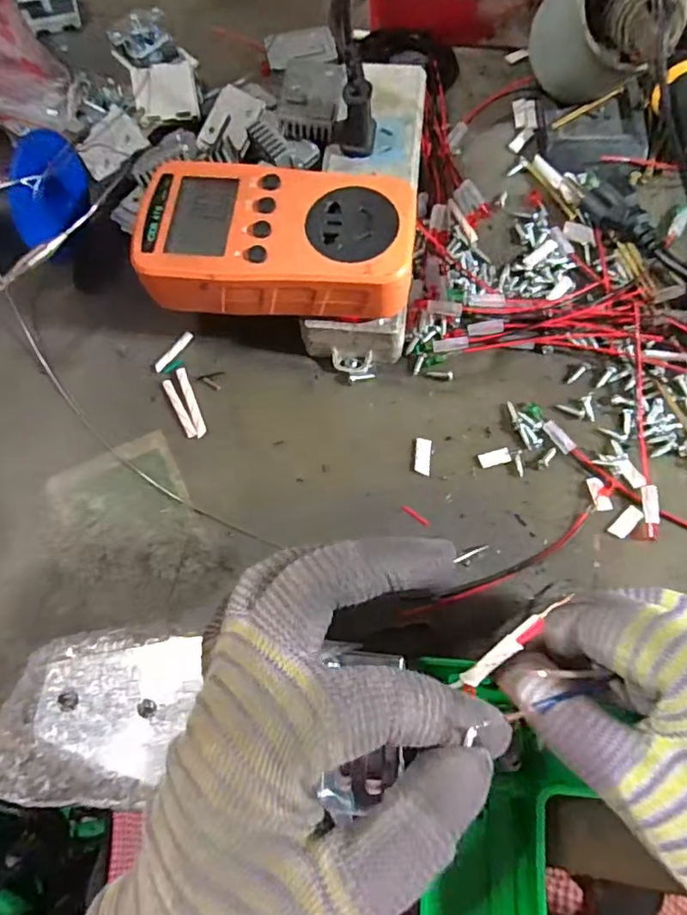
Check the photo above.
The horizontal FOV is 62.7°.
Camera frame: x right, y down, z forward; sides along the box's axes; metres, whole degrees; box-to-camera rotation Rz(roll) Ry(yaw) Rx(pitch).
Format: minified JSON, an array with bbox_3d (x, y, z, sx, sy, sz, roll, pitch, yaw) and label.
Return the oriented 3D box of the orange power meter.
[{"bbox_3d":[-0.031,-0.102,0.267,0.124,0.029,0.071,3,72,2],"label":"orange power meter"}]

